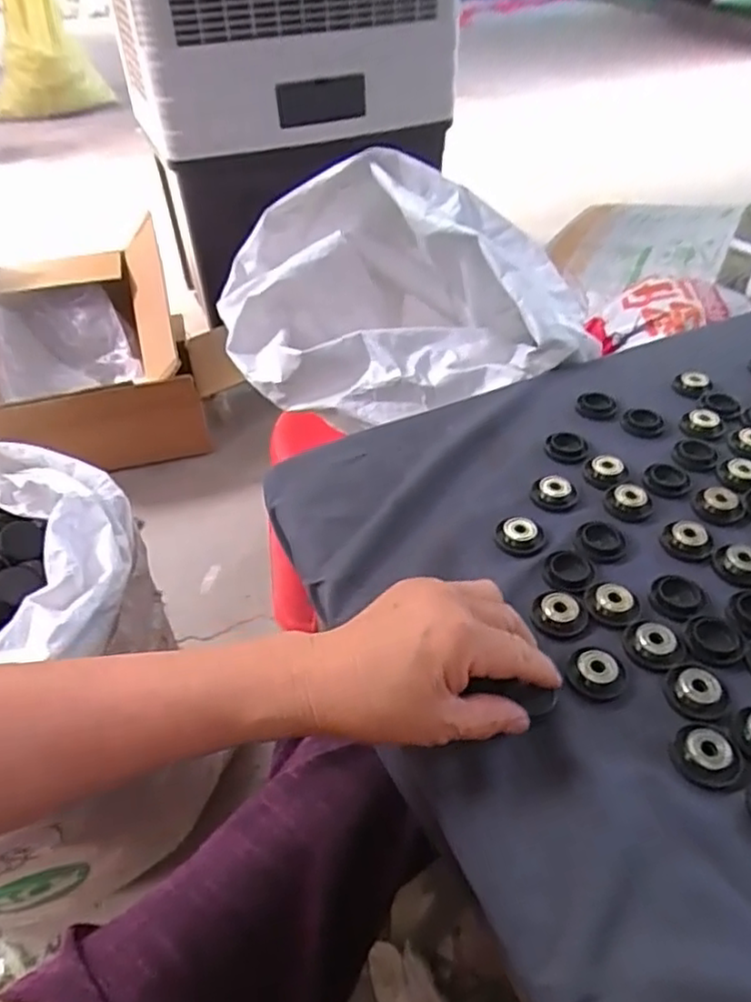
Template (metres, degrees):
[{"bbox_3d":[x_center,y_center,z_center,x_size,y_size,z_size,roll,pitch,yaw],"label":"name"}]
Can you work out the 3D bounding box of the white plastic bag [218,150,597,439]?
[{"bbox_3d":[0.020,-0.235,0.718,0.358,0.162,0.275,5,44,8],"label":"white plastic bag"}]

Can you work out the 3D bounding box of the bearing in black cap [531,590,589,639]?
[{"bbox_3d":[0.110,0.066,0.410,0.031,0.009,0.028,4,43,8],"label":"bearing in black cap"}]

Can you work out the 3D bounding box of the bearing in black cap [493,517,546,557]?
[{"bbox_3d":[0.098,0.023,0.464,0.031,0.008,0.033,-2,43,2],"label":"bearing in black cap"}]

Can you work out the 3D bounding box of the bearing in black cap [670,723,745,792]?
[{"bbox_3d":[0.169,0.126,0.348,0.032,0.009,0.035,3,43,7],"label":"bearing in black cap"}]

